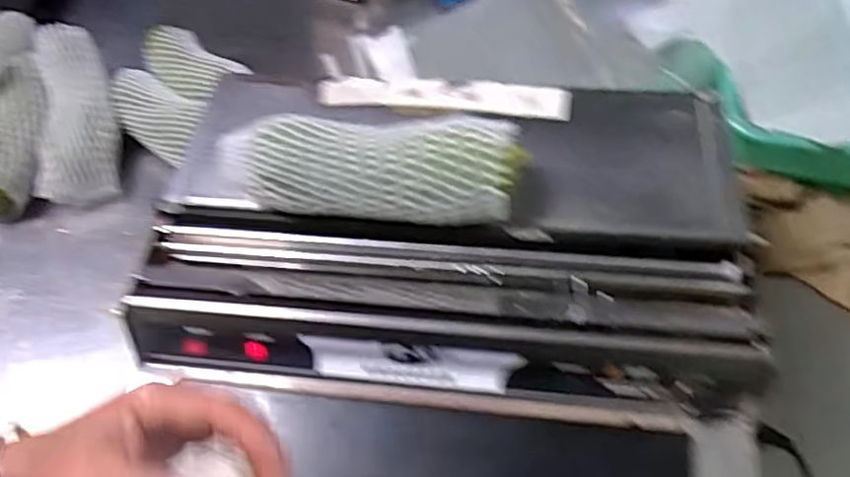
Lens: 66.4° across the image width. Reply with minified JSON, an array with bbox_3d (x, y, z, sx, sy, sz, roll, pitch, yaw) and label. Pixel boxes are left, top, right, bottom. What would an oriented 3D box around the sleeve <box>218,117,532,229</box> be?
[{"bbox_3d":[-0.043,-0.056,0.509,0.226,0.063,0.061,4,56,7],"label":"sleeve"}]

